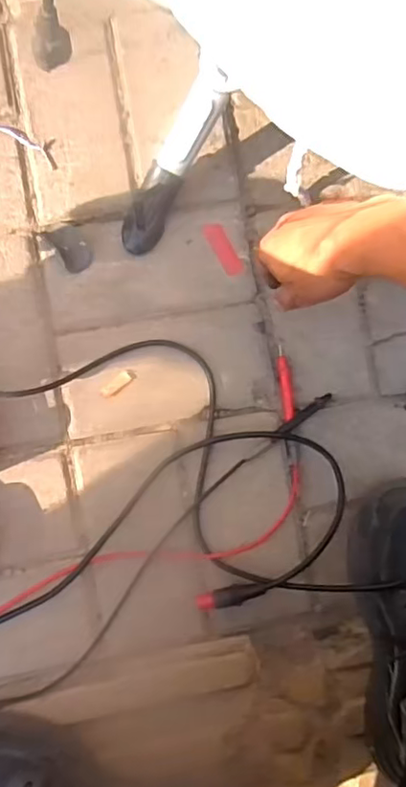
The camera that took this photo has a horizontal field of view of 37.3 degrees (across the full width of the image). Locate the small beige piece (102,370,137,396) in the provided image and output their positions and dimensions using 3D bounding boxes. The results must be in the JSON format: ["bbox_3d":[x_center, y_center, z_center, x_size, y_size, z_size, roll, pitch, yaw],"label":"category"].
[{"bbox_3d":[-0.078,-0.009,0.554,0.035,0.004,0.013,-39,93,-8],"label":"small beige piece"}]

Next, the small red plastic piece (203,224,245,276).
[{"bbox_3d":[0.021,-0.139,0.577,0.019,0.004,0.054,-30,92,-9],"label":"small red plastic piece"}]

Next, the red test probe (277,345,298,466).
[{"bbox_3d":[0.080,0.011,0.567,0.011,0.014,0.112,-6,88,-9],"label":"red test probe"}]

